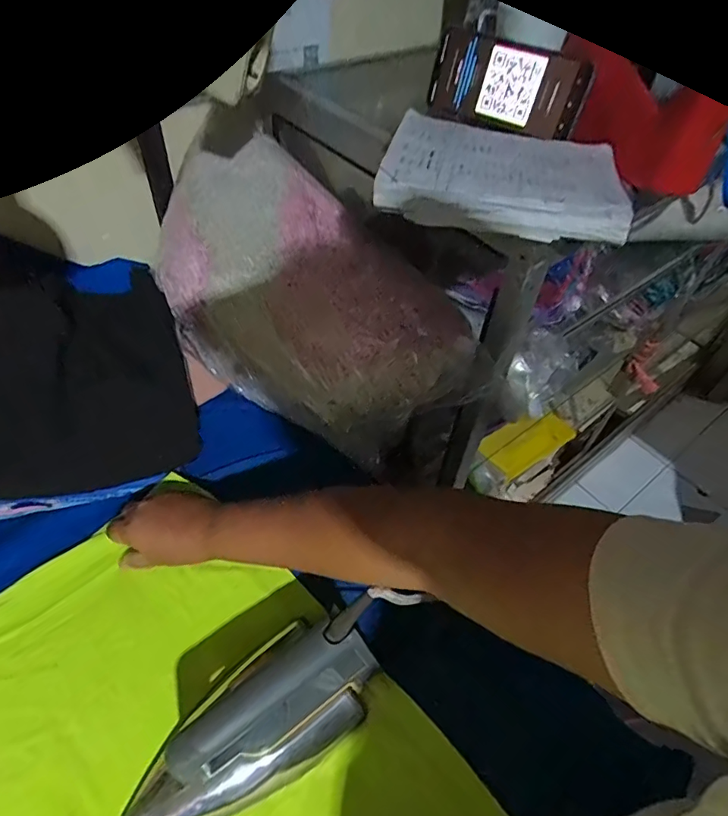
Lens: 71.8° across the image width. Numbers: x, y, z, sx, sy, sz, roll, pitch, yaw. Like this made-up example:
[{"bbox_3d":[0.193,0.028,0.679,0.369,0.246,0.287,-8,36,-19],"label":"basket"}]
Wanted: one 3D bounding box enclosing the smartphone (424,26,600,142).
[{"bbox_3d":[0.152,-0.351,0.546,0.172,0.076,0.016,27,40,17],"label":"smartphone"}]

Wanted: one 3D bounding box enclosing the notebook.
[{"bbox_3d":[0.122,-0.211,0.450,0.198,0.030,0.162,14,49,6],"label":"notebook"}]

